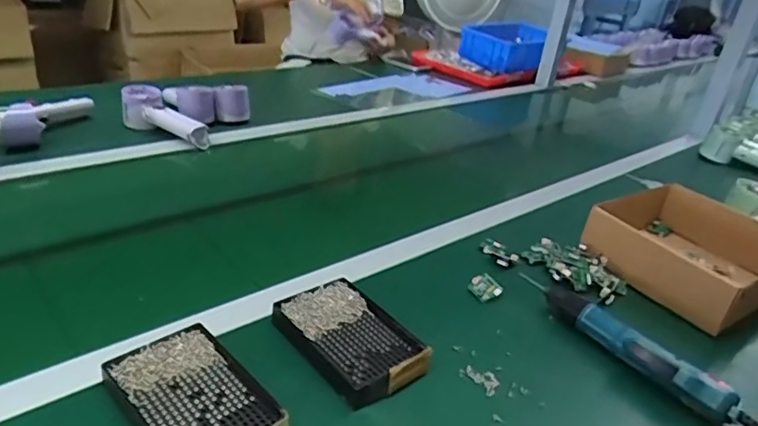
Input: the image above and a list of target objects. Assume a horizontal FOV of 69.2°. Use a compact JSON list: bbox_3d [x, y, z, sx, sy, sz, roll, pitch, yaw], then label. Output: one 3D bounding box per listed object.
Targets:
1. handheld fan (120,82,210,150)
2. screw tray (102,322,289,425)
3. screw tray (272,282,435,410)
[{"bbox_3d":[-0.371,-0.168,0.956,0.180,0.061,0.066,21,30,25],"label":"handheld fan"},{"bbox_3d":[-0.148,0.151,0.439,0.142,0.024,0.089,29,35,36],"label":"screw tray"},{"bbox_3d":[-0.026,0.118,0.525,0.091,0.028,0.147,-19,37,-40],"label":"screw tray"}]

